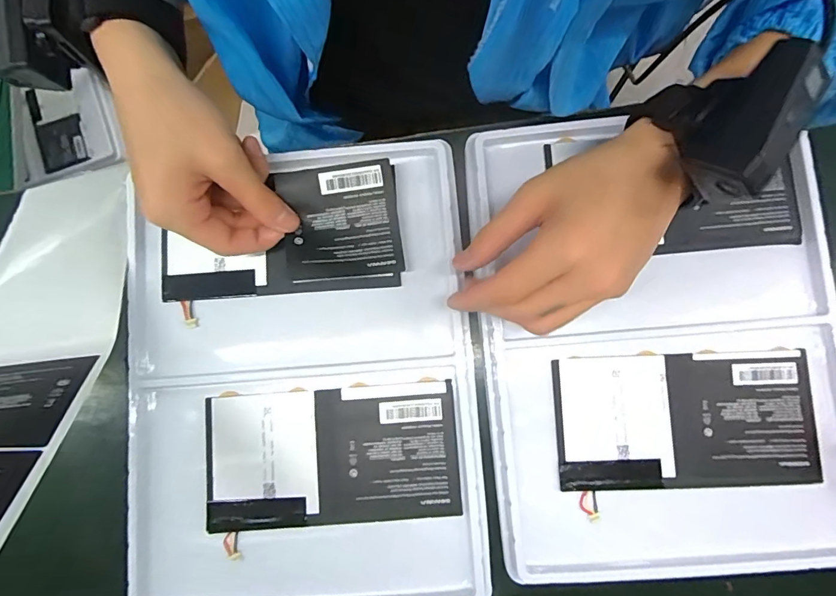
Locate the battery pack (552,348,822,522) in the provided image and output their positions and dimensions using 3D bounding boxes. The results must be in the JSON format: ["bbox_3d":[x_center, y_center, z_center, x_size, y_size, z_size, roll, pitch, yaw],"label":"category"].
[{"bbox_3d":[0.184,0.085,0.307,0.169,0.010,0.096,-5,86,2],"label":"battery pack"}]

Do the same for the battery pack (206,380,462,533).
[{"bbox_3d":[-0.061,0.109,0.306,0.171,0.008,0.089,-5,86,2],"label":"battery pack"}]

